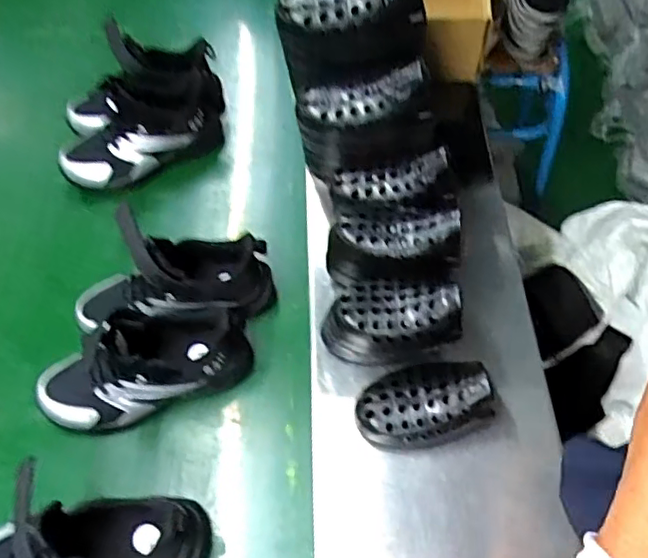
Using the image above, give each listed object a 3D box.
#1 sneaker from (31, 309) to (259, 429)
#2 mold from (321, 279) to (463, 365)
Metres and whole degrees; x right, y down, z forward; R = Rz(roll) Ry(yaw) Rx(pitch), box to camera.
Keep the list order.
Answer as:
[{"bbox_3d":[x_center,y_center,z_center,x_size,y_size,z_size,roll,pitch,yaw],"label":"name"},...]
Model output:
[{"bbox_3d":[-0.183,0.084,0.598,0.215,0.110,0.083,-21,60,-11],"label":"sneaker"},{"bbox_3d":[0.065,0.043,0.577,0.127,0.097,0.060,8,59,7],"label":"mold"}]

